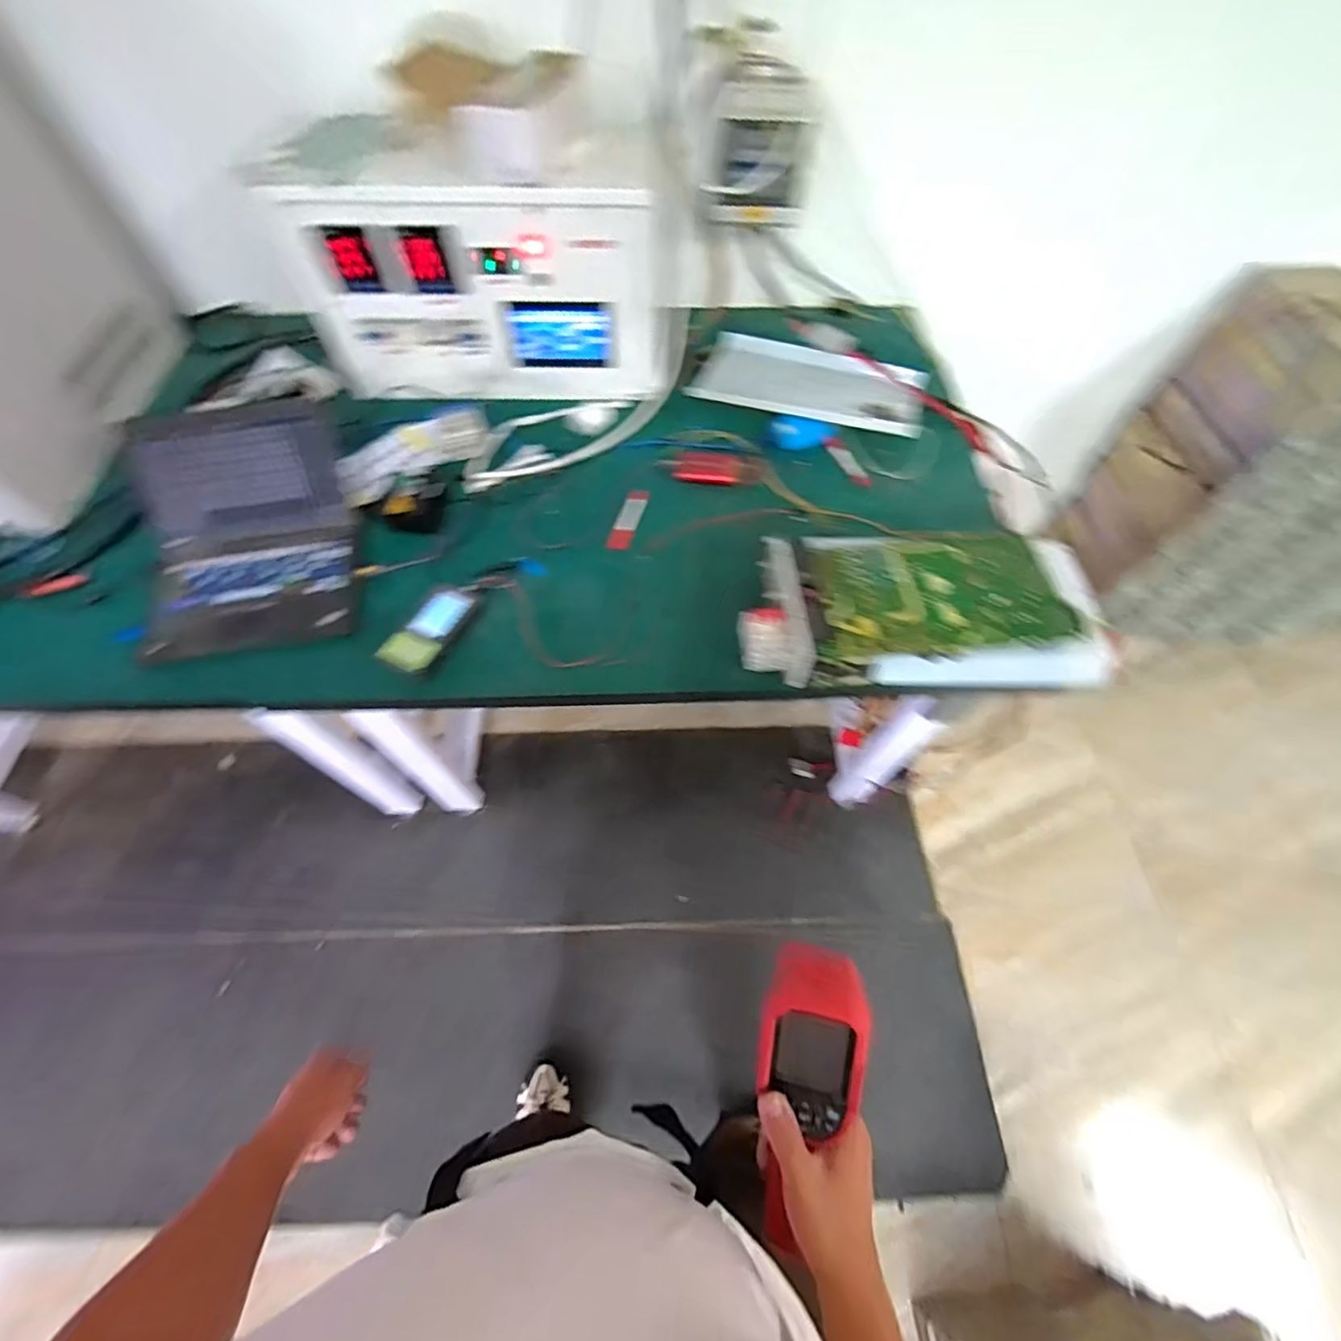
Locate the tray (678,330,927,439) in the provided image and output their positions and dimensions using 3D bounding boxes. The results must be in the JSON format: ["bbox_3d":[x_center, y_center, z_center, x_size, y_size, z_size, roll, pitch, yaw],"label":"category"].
[{"bbox_3d":[0.284,-0.579,1.160,0.434,0.030,0.249,17,58,10],"label":"tray"}]

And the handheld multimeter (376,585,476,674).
[{"bbox_3d":[-0.364,-0.067,0.866,0.086,0.030,0.159,22,62,11],"label":"handheld multimeter"}]

